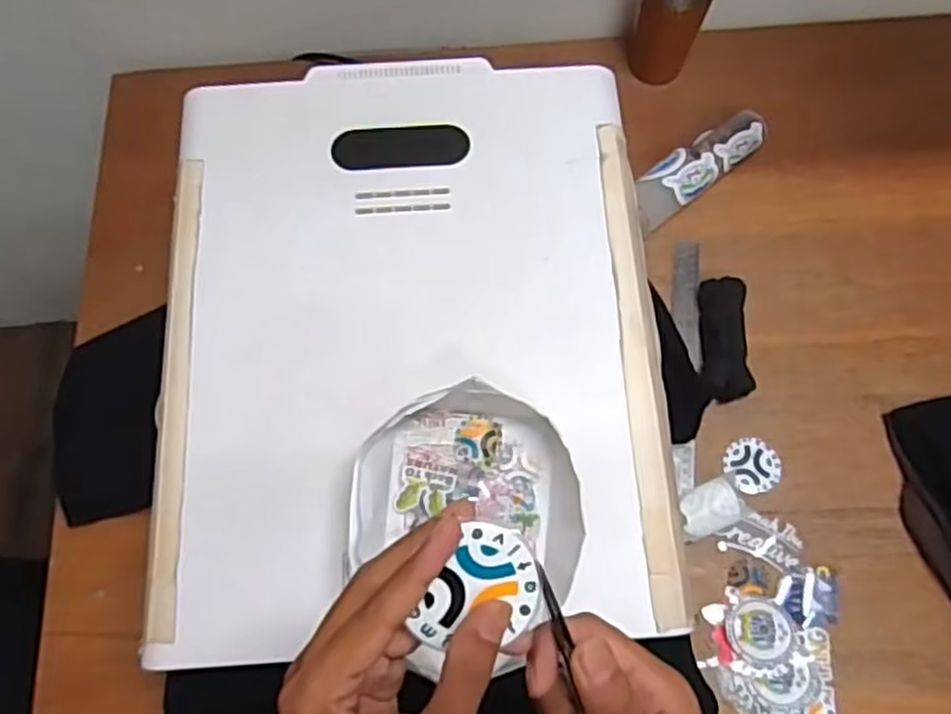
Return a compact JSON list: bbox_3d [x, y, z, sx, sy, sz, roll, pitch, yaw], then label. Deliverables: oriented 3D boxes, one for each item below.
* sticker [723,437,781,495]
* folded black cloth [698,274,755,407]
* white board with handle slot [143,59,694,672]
[{"bbox_3d":[0.275,0.108,0.749,0.054,0.007,0.054,-1,71,4],"label":"sticker"},{"bbox_3d":[0.258,-0.020,0.770,0.048,0.025,0.131,5,70,1],"label":"folded black cloth"},{"bbox_3d":[-0.053,-0.032,0.616,0.394,0.020,0.494,-4,70,-2],"label":"white board with handle slot"}]

